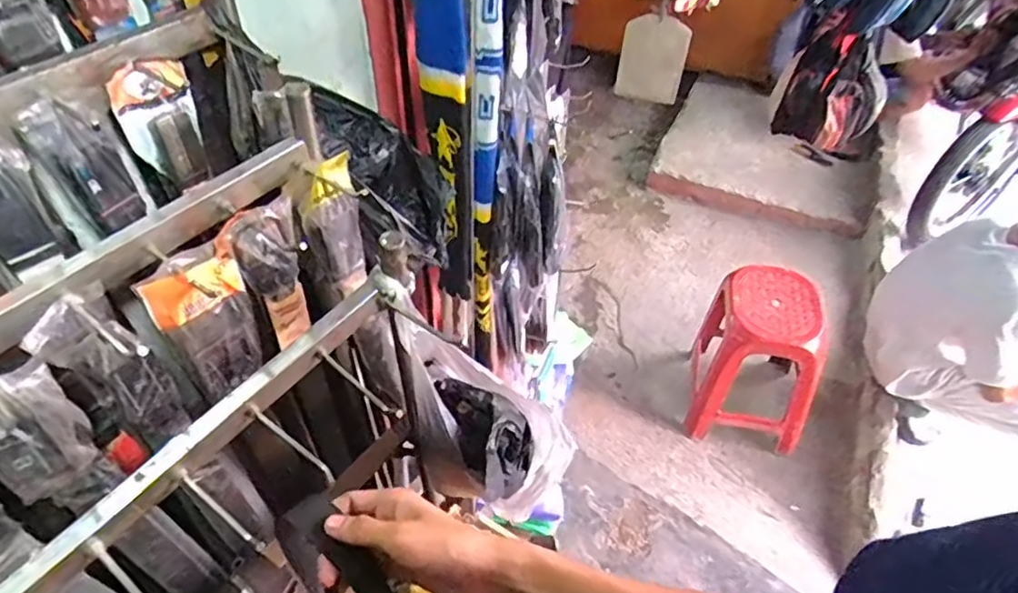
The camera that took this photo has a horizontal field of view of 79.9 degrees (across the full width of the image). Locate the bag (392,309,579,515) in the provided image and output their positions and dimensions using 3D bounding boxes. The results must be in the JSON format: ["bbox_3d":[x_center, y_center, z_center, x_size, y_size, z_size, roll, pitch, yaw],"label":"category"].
[{"bbox_3d":[-0.038,0.118,0.684,0.104,0.180,0.232,-33,56,-29],"label":"bag"}]

